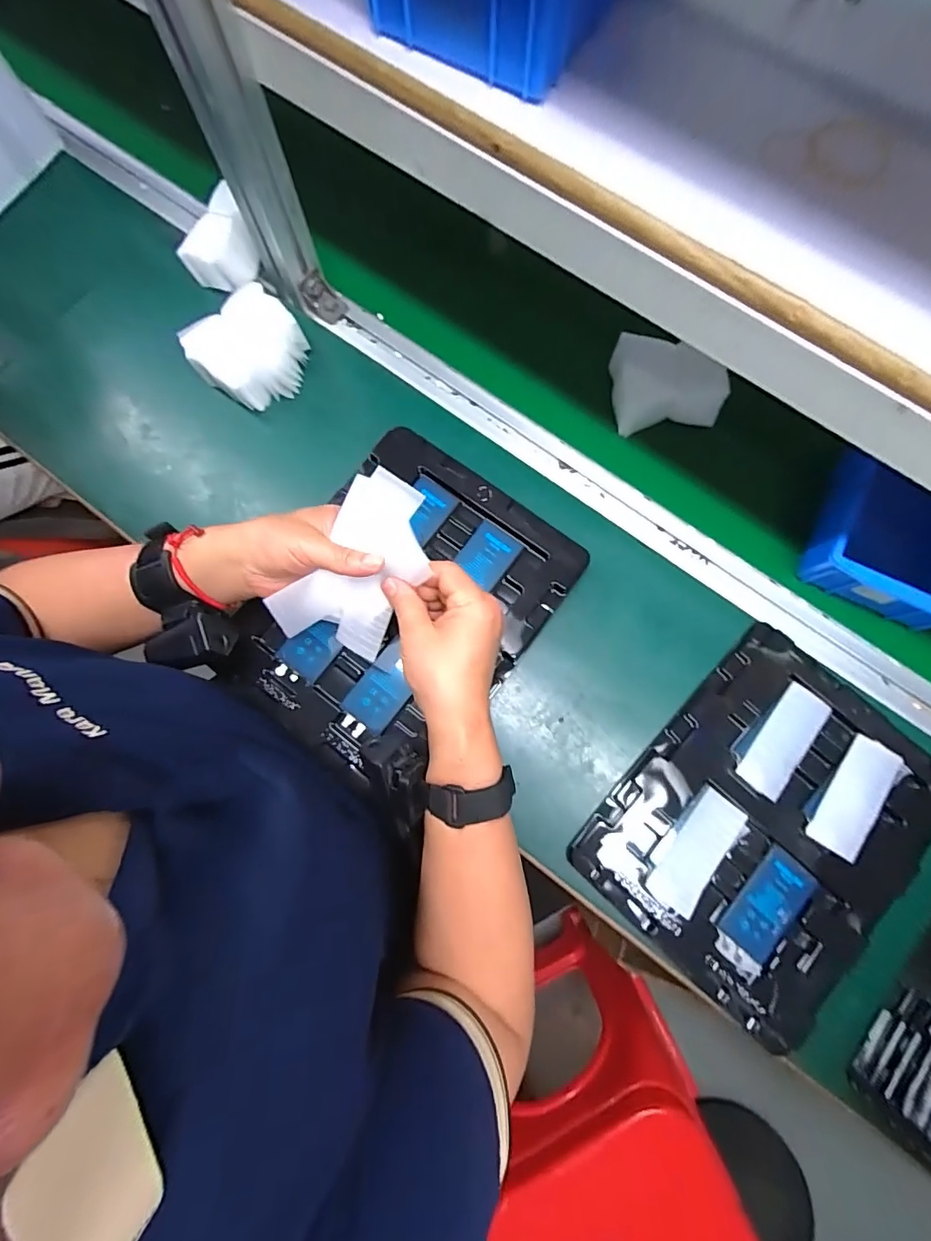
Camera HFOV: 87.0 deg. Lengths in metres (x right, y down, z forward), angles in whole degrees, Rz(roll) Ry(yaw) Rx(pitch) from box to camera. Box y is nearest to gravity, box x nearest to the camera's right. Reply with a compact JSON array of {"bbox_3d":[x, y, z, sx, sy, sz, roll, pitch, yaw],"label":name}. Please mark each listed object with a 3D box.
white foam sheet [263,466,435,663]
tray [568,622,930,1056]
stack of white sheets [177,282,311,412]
[{"bbox_3d":[-0.074,-0.033,0.358,0.074,0.067,0.130,38,80,7],"label":"white foam sheet"},{"bbox_3d":[0.257,0.170,0.416,0.218,0.015,0.273,42,81,8],"label":"tray"},{"bbox_3d":[-0.217,-0.271,0.493,0.103,0.046,0.100,-44,82,-9],"label":"stack of white sheets"}]

